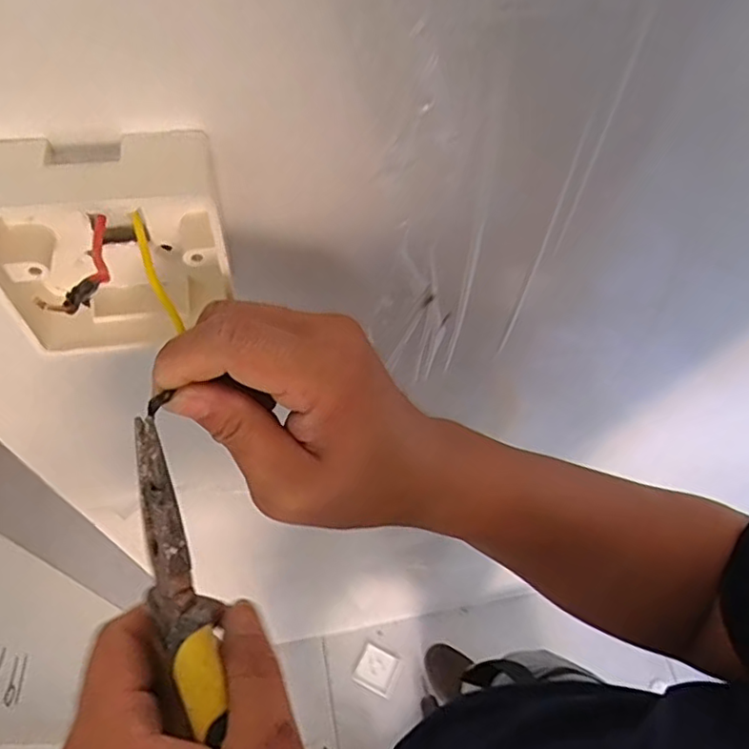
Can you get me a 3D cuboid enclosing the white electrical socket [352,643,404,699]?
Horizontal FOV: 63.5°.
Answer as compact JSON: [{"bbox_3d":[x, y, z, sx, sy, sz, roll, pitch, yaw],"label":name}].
[{"bbox_3d":[0.009,0.667,1.365,0.095,0.012,0.086,25,61,10],"label":"white electrical socket"}]

